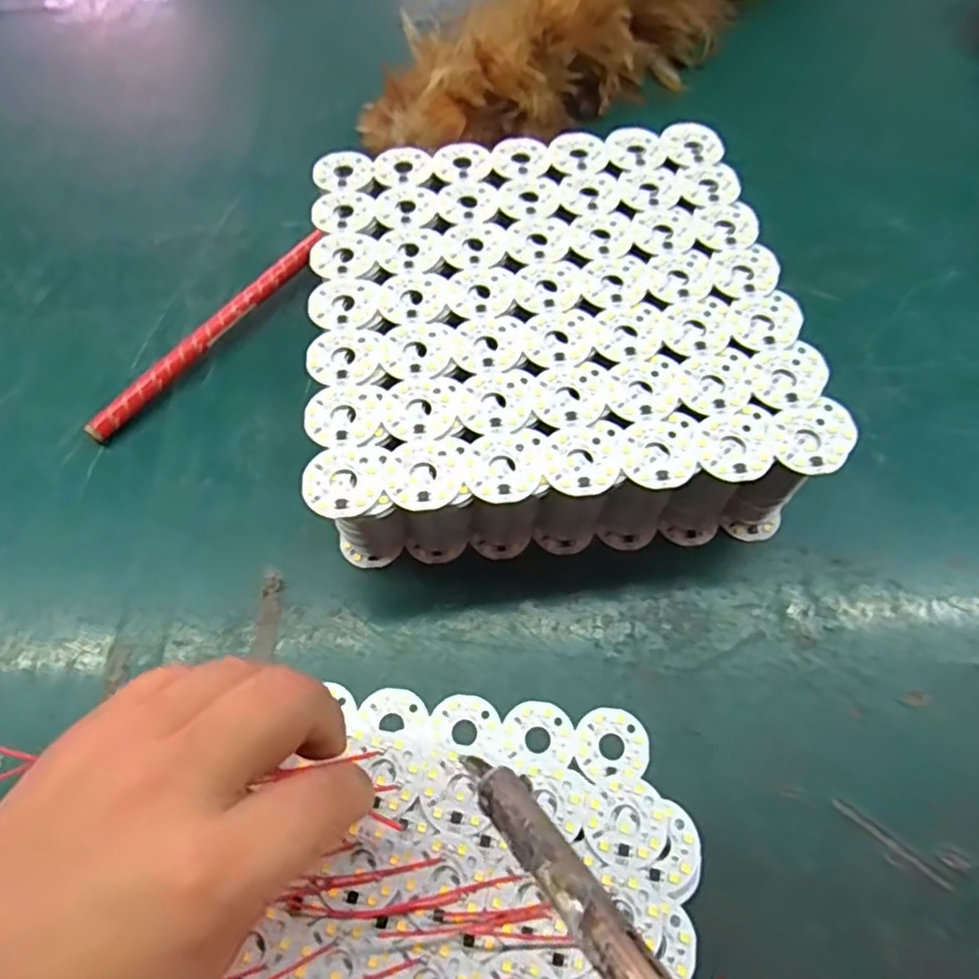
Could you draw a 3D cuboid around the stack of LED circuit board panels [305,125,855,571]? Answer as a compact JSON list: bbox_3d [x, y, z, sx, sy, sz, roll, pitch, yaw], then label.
[{"bbox_3d":[0.028,-0.074,0.338,0.212,0.073,0.211,-7,62,-4],"label":"stack of LED circuit board panels"}]

